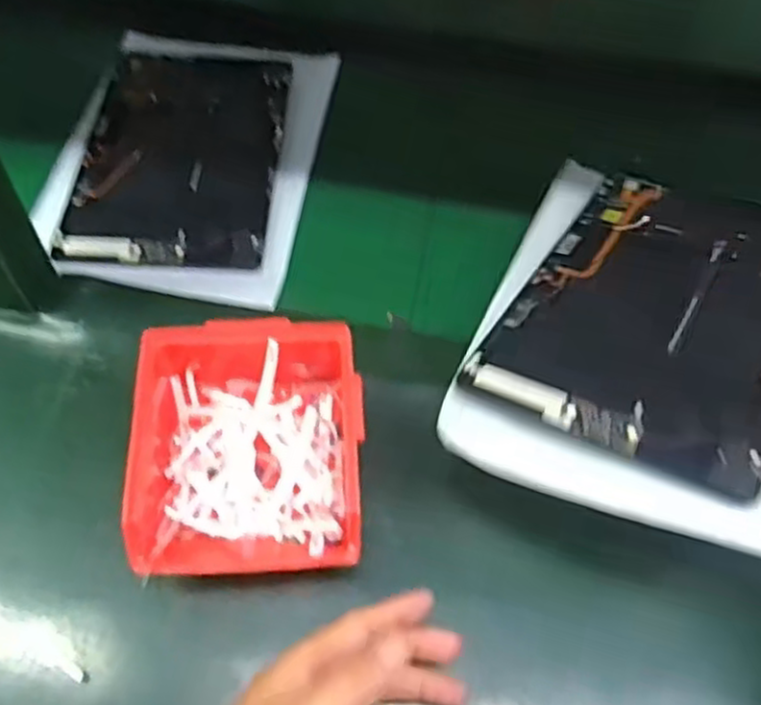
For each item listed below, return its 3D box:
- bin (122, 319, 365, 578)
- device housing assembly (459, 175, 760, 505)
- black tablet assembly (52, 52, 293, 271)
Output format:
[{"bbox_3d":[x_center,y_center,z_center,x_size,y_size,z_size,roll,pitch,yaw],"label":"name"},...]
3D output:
[{"bbox_3d":[-0.073,0.055,0.427,0.125,0.060,0.142,0,59,-3],"label":"bin"},{"bbox_3d":[0.166,-0.029,0.429,0.152,0.008,0.233,21,53,26],"label":"device housing assembly"},{"bbox_3d":[-0.158,-0.164,0.598,0.151,0.014,0.227,3,59,-1],"label":"black tablet assembly"}]

